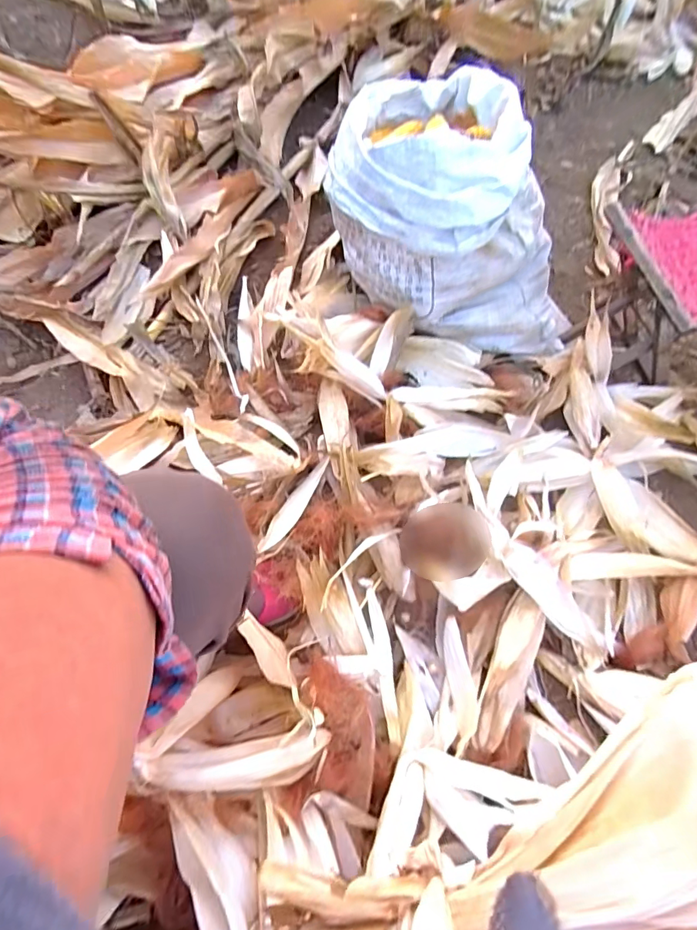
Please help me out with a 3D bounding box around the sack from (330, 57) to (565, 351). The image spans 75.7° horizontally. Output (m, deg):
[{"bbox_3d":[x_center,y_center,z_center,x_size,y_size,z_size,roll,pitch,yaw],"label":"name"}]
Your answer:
[{"bbox_3d":[0.193,-0.430,0.825,0.500,0.357,0.317,40,69,15],"label":"sack"}]

